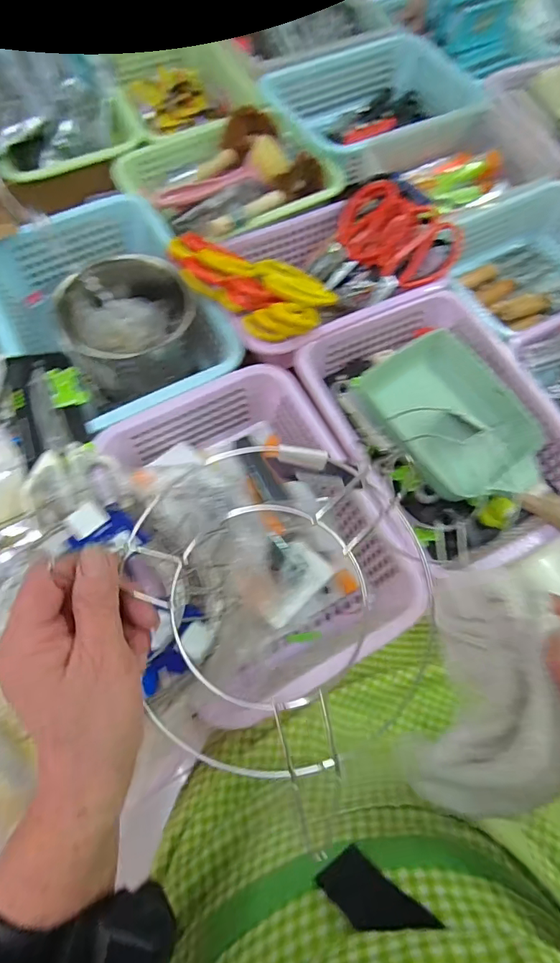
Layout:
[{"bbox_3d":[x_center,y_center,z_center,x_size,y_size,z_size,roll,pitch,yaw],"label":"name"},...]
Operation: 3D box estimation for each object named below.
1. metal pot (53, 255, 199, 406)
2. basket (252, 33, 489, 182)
[{"bbox_3d":[-0.183,-0.185,0.590,0.154,0.115,0.126,-8,69,-6],"label":"metal pot"},{"bbox_3d":[0.164,-0.637,0.824,0.349,0.084,0.237,-30,72,-14],"label":"basket"}]

